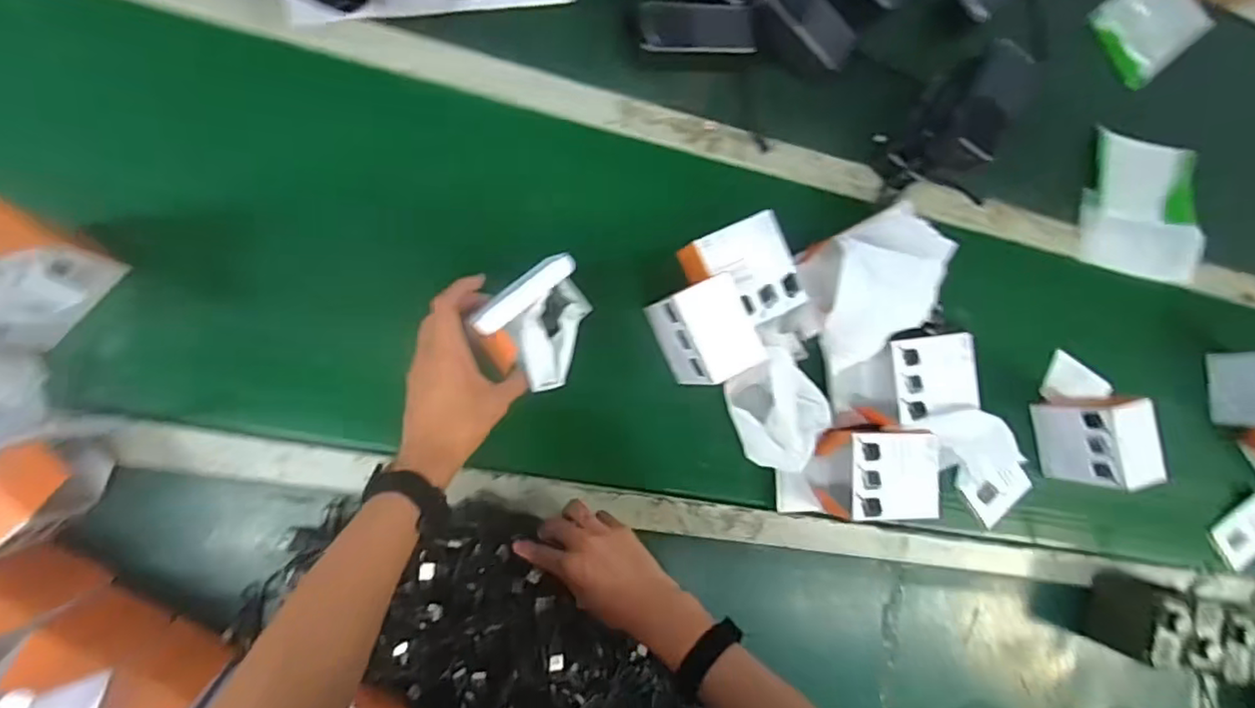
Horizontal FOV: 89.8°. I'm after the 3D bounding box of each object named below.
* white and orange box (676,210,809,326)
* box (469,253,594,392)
[{"bbox_3d":[0.131,-0.086,0.715,0.108,0.067,0.120,-24,91,-10],"label":"white and orange box"},{"bbox_3d":[-0.072,-0.021,0.550,0.104,0.084,0.086,-41,94,-9],"label":"box"}]

